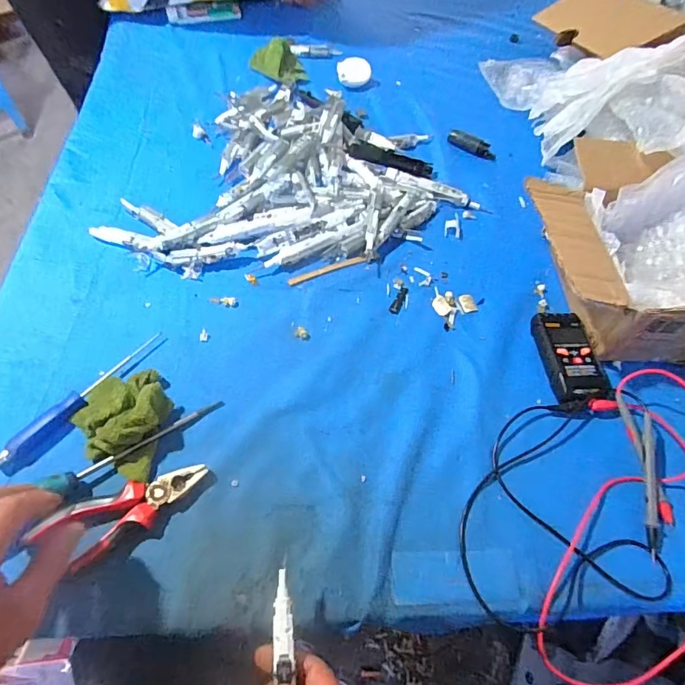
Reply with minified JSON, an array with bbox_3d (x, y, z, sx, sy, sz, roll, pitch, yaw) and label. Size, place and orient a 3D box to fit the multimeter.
[{"bbox_3d":[0.263,0.016,0.534,0.061,0.021,0.110,0,57,-7],"label":"multimeter"}]

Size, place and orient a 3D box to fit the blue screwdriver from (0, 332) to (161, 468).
[{"bbox_3d":[-0.265,0.052,0.479,0.023,0.024,0.187,33,59,14],"label":"blue screwdriver"}]

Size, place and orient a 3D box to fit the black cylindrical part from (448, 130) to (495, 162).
[{"bbox_3d":[0.216,-0.329,0.773,0.085,0.024,0.019,29,58,12],"label":"black cylindrical part"}]

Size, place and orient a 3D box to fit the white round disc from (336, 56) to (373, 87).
[{"bbox_3d":[0.021,-0.487,0.836,0.061,0.034,0.061,3,56,-5],"label":"white round disc"}]

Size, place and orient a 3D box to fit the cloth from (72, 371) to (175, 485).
[{"bbox_3d":[-0.219,0.072,0.456,0.089,0.042,0.110,9,57,1],"label":"cloth"}]

